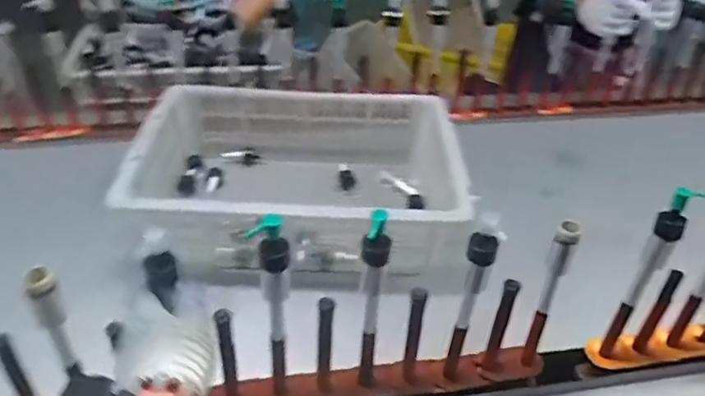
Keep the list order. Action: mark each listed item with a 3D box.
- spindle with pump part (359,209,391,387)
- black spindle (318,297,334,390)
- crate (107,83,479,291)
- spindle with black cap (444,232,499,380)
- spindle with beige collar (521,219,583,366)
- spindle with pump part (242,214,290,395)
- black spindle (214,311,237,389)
[{"bbox_3d":[0.017,0.117,0.616,0.026,0.247,0.023,5,37,0],"label":"spindle with pump part"},{"bbox_3d":[-0.031,0.162,0.645,0.015,0.133,0.018,-1,38,-8],"label":"black spindle"},{"bbox_3d":[-0.088,-0.036,0.971,0.488,0.180,0.364,5,37,0],"label":"crate"},{"bbox_3d":[0.125,0.129,0.649,0.026,0.243,0.027,14,38,12],"label":"spindle with black cap"},{"bbox_3d":[0.222,0.112,0.670,0.025,0.220,0.023,21,40,20],"label":"spindle with beige collar"},{"bbox_3d":[-0.082,0.118,0.599,0.030,0.241,0.026,-11,40,-20],"label":"spindle with pump part"},{"bbox_3d":[-0.135,0.160,0.621,0.016,0.116,0.012,-8,39,-15],"label":"black spindle"}]

